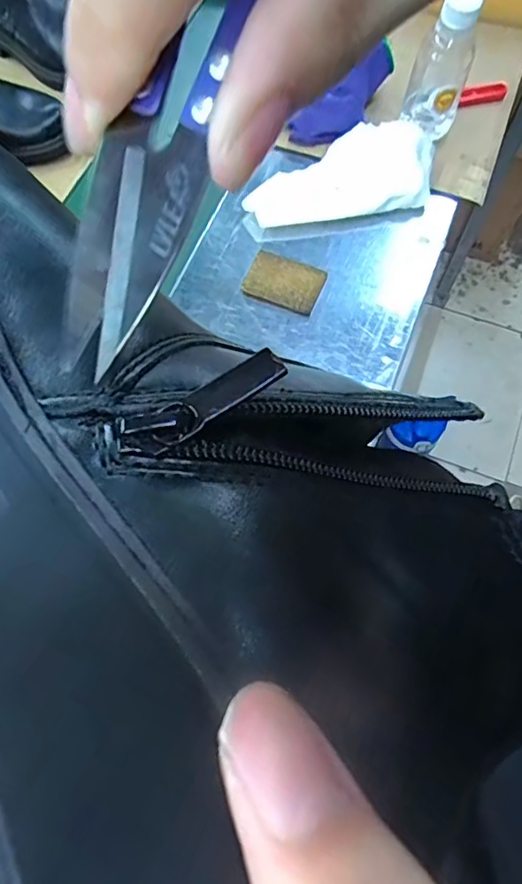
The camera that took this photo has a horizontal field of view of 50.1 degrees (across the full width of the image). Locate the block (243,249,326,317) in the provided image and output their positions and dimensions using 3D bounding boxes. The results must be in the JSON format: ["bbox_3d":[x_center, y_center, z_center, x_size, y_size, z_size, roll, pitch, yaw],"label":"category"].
[{"bbox_3d":[0.023,-0.154,0.536,0.070,0.012,0.054,19,71,8],"label":"block"}]

